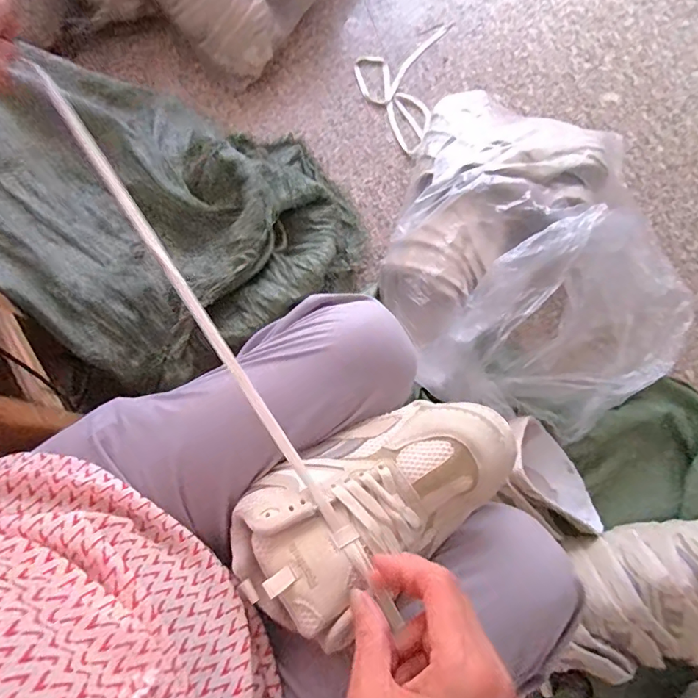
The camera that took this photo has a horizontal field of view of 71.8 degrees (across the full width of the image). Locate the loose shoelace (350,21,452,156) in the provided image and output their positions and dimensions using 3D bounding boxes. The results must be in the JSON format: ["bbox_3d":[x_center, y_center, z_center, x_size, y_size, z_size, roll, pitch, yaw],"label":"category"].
[{"bbox_3d":[0.096,-0.548,0.984,0.173,0.007,0.325,12,76,4],"label":"loose shoelace"}]

